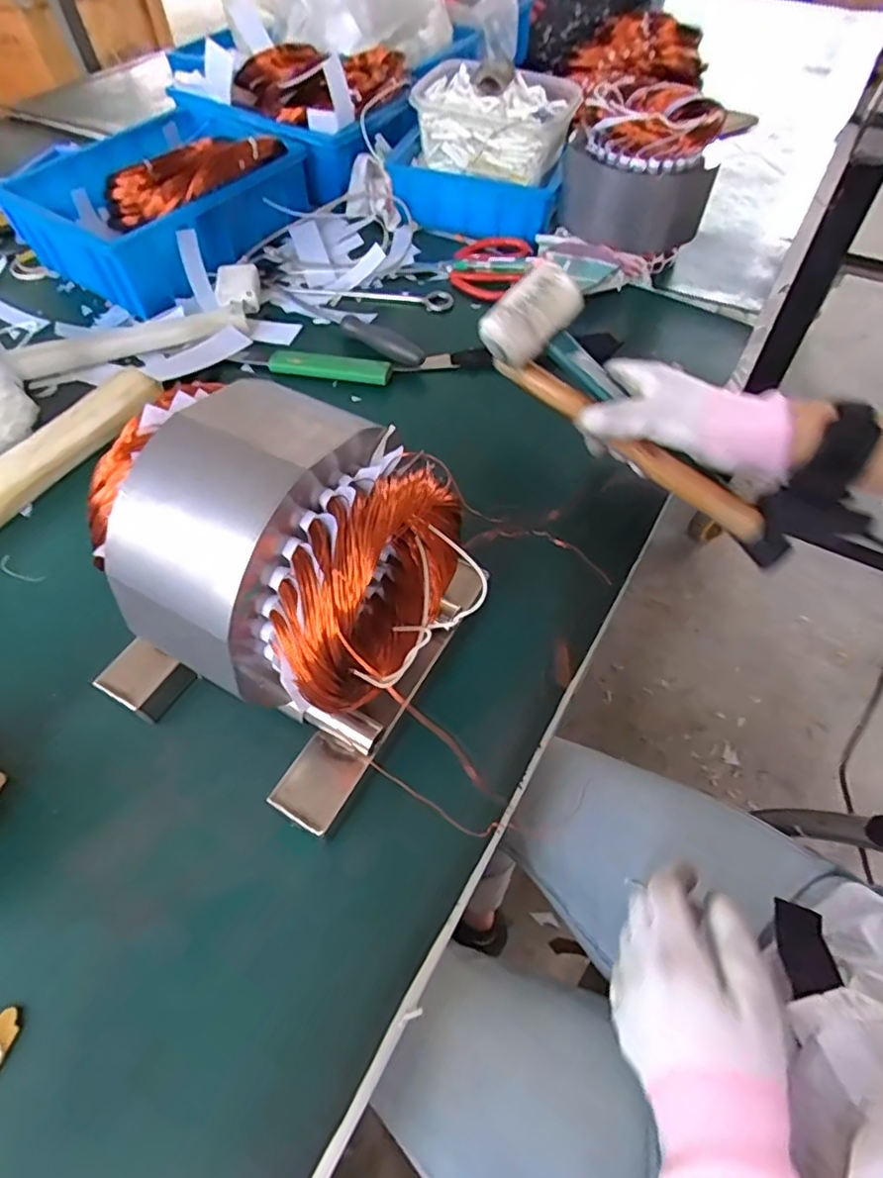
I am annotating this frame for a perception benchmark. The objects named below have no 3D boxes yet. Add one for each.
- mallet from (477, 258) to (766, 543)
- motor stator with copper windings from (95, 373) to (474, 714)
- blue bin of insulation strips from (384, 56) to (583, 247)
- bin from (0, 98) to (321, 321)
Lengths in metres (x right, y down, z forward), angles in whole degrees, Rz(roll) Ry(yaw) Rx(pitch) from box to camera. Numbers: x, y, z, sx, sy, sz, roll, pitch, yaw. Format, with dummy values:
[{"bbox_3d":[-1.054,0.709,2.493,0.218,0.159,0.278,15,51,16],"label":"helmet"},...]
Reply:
[{"bbox_3d":[0.133,-0.137,0.422,0.059,0.085,0.248,-38,65,-22],"label":"mallet"},{"bbox_3d":[-0.075,-0.014,0.310,0.157,0.142,0.130,24,59,17],"label":"motor stator with copper windings"},{"bbox_3d":[0.047,-0.499,0.686,0.197,0.130,0.122,15,57,11],"label":"blue bin of insulation strips"},{"bbox_3d":[-0.303,-0.441,0.669,0.210,0.098,0.270,30,61,20],"label":"bin"}]

